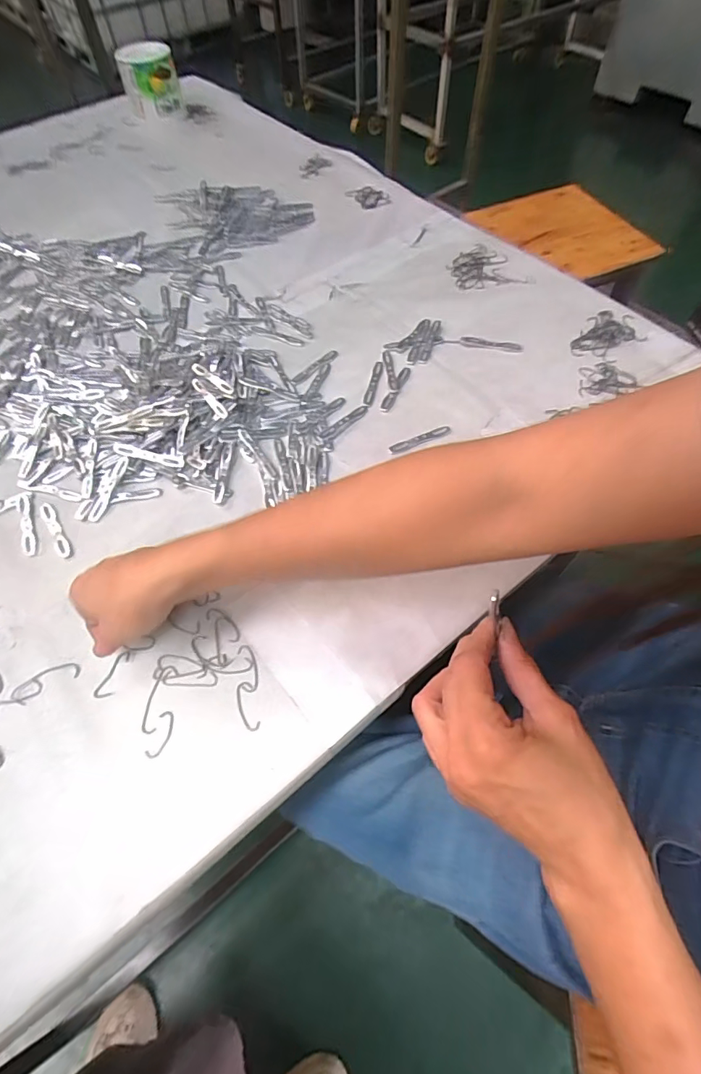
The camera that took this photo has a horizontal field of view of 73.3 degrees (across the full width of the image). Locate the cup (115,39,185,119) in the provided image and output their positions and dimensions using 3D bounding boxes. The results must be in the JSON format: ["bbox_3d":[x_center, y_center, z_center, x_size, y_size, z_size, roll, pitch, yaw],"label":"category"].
[{"bbox_3d":[-0.347,-0.789,0.823,0.092,0.097,0.086,0,61,1],"label":"cup"}]

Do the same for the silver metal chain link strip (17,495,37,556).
[{"bbox_3d":[-0.301,-0.012,0.436,0.012,0.004,0.067,-21,63,-11],"label":"silver metal chain link strip"}]

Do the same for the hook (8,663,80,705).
[{"bbox_3d":[-0.239,0.112,0.367,0.053,0.004,0.018,-25,64,-13],"label":"hook"}]

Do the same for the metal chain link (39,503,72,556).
[{"bbox_3d":[-0.274,-0.008,0.435,0.012,0.004,0.068,-31,65,-15],"label":"metal chain link"}]

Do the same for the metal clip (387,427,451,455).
[{"bbox_3d":[0.071,-0.100,0.478,0.070,0.004,0.012,-23,63,-12],"label":"metal clip"}]

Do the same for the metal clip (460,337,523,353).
[{"bbox_3d":[0.163,-0.222,0.544,0.071,0.005,0.012,9,61,6],"label":"metal clip"}]

